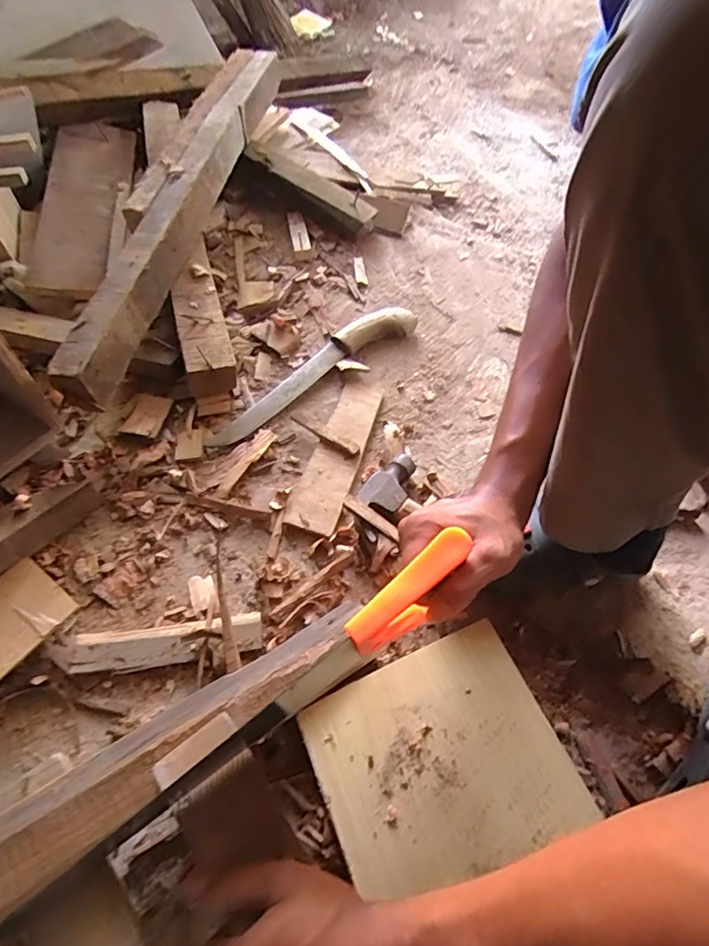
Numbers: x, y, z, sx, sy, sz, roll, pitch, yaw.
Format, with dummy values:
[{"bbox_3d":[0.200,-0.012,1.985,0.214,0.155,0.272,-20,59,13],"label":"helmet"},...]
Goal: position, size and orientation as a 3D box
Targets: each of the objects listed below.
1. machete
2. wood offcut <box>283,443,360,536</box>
[{"bbox_3d":[-0.054,-0.148,0.710,0.356,0.025,0.055,-36,64,-24],"label":"machete"},{"bbox_3d":[-0.038,0.018,0.605,0.060,0.010,0.115,17,56,8],"label":"wood offcut"}]

